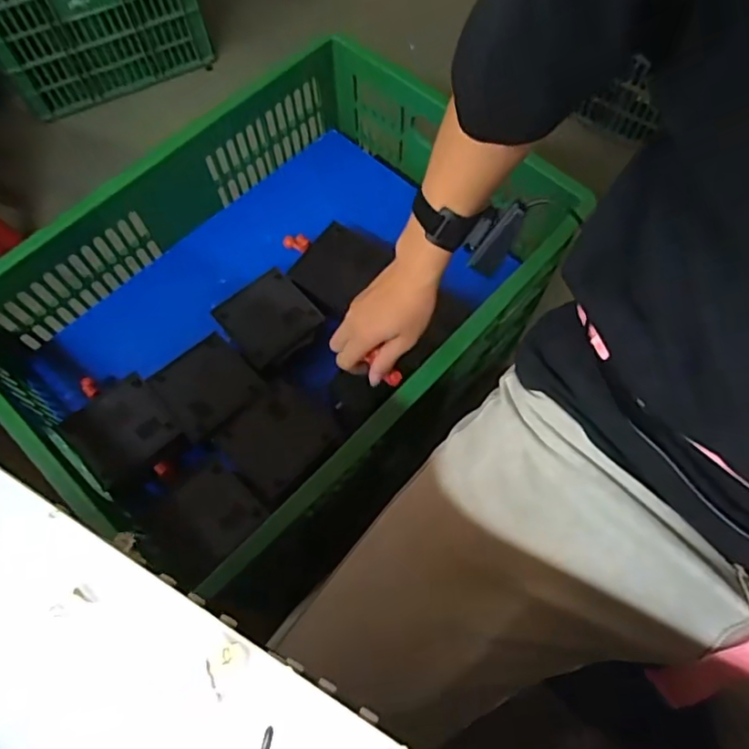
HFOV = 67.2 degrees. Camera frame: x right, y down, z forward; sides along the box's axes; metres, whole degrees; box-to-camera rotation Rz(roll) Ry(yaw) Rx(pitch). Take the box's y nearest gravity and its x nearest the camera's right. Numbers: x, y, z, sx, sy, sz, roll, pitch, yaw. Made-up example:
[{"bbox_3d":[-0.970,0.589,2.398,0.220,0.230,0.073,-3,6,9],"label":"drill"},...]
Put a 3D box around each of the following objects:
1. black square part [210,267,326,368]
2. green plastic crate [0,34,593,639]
[{"bbox_3d":[-0.136,-0.076,0.721,0.107,0.012,0.110,-38,71,-15],"label":"black square part"},{"bbox_3d":[-0.115,-0.105,0.722,0.468,0.161,0.656,42,73,17],"label":"green plastic crate"}]

